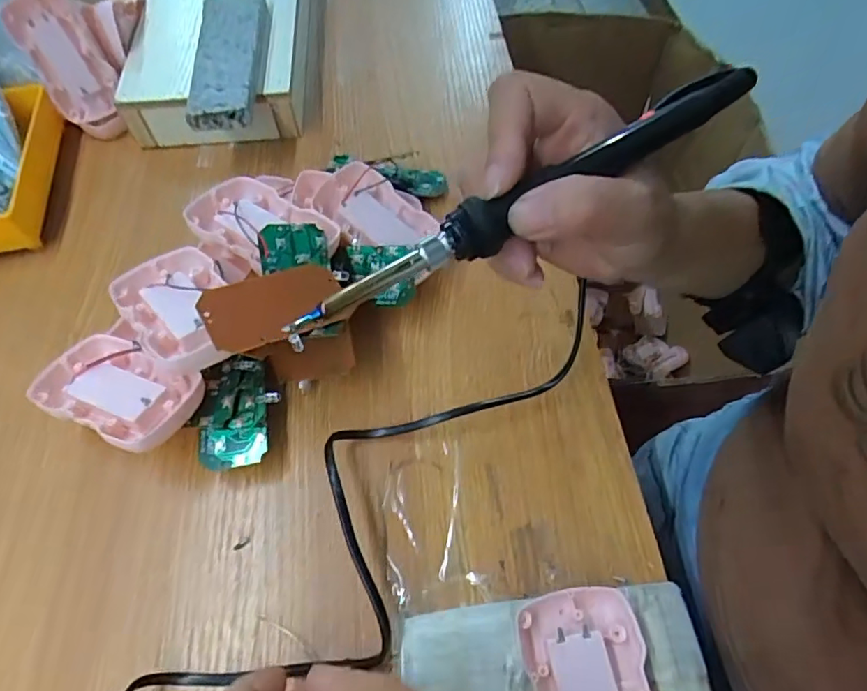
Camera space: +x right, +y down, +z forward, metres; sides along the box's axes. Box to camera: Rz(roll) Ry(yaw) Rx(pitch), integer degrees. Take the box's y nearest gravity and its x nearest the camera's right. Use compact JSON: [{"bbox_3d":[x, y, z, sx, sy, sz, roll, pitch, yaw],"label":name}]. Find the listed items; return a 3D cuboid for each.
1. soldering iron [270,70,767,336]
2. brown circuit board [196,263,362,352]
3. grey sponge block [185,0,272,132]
[{"bbox_3d":[0.040,-0.058,0.214,0.207,0.015,0.015,-30,61,-7],"label":"soldering iron"},{"bbox_3d":[-0.082,-0.022,0.292,0.075,0.004,0.039,-21,71,-34],"label":"brown circuit board"},{"bbox_3d":[-0.157,-0.227,0.432,0.050,0.022,0.155,-6,59,-2],"label":"grey sponge block"}]

